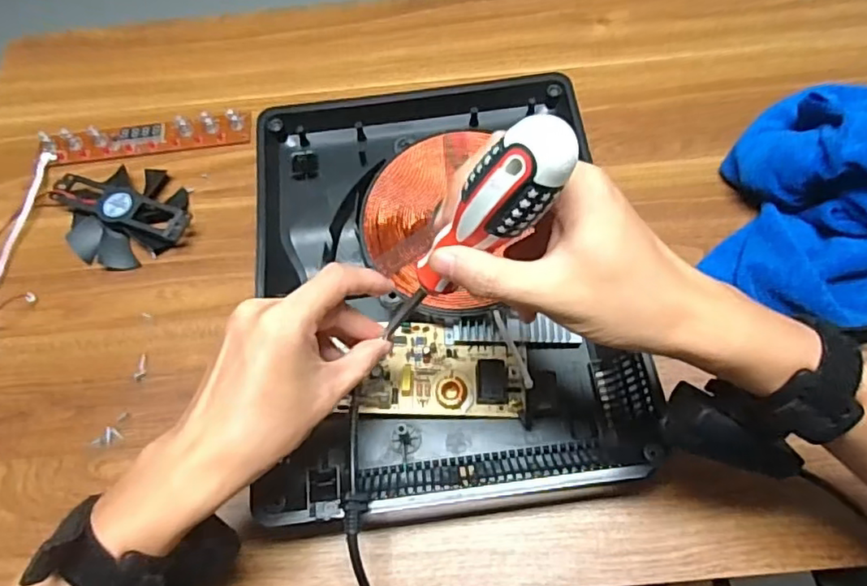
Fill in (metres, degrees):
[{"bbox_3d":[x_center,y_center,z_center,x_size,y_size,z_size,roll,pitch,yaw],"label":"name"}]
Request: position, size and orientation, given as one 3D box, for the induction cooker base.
[{"bbox_3d":[0.005,-0.018,0.476,0.271,0.059,0.353,-7,63,0],"label":"induction cooker base"}]

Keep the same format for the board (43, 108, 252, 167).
[{"bbox_3d":[-0.275,-0.151,0.582,0.191,0.018,0.037,-9,63,-1],"label":"board"}]

